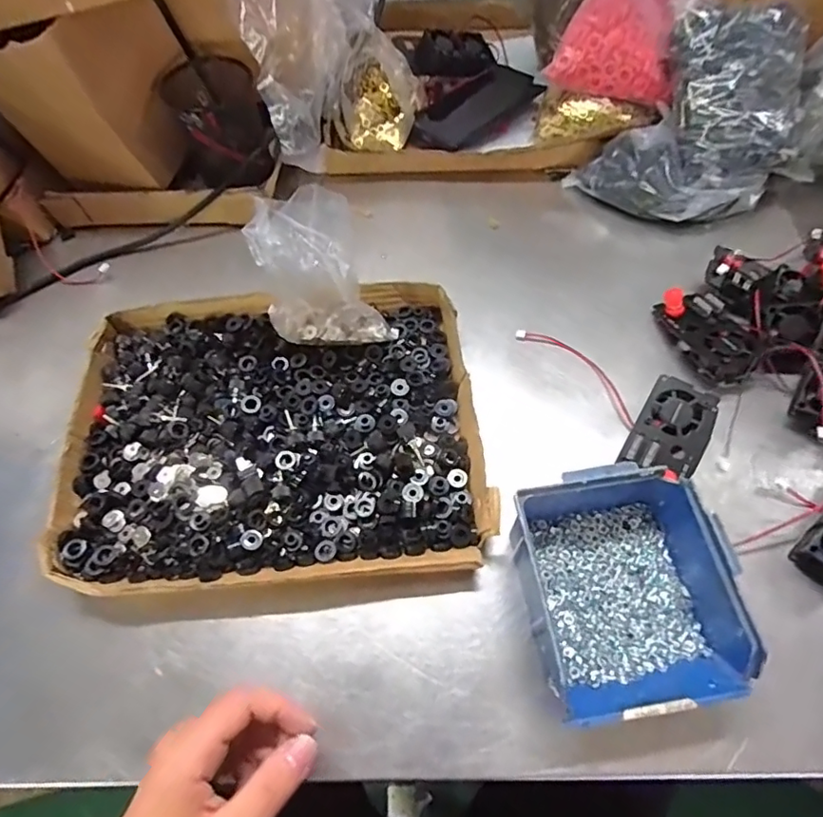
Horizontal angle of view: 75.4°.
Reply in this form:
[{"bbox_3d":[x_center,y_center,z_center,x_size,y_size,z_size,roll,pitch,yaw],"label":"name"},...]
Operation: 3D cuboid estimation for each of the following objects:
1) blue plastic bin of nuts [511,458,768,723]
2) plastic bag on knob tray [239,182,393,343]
[{"bbox_3d":[0.147,0.115,0.351,0.134,0.061,0.144,-8,66,-3],"label":"blue plastic bin of nuts"},{"bbox_3d":[-0.073,-0.107,0.423,0.103,0.128,0.033,1,48,0],"label":"plastic bag on knob tray"}]

